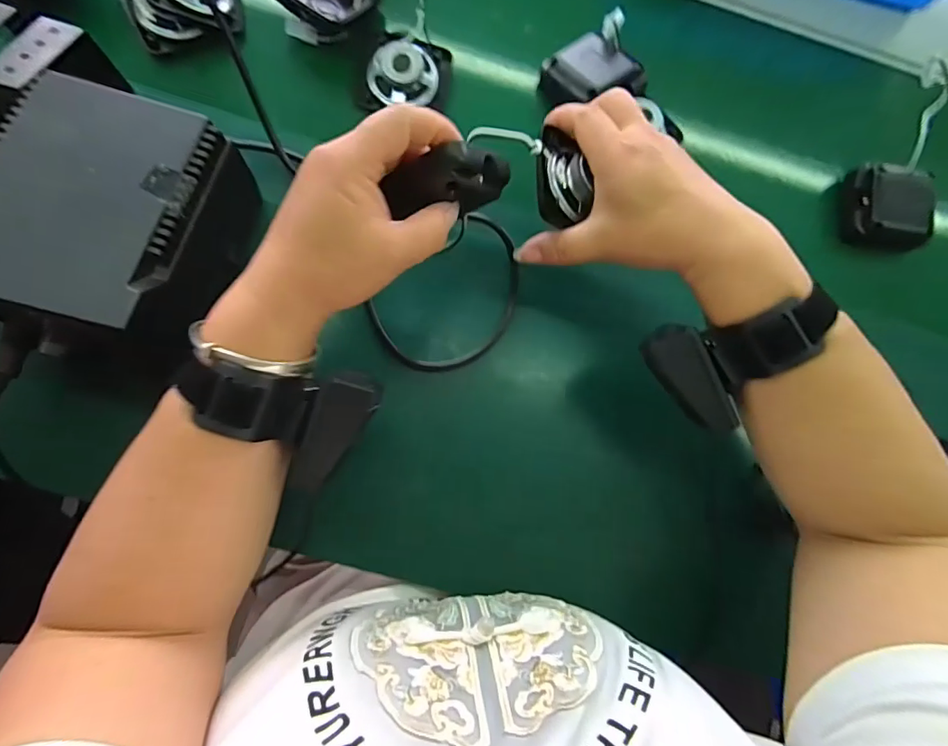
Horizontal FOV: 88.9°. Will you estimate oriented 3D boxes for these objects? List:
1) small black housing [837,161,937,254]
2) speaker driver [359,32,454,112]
[{"bbox_3d":[0.350,-0.141,0.407,0.059,0.035,0.066,5,83,-6],"label":"small black housing"},{"bbox_3d":[-0.055,-0.240,0.391,0.069,0.031,0.055,6,83,-6],"label":"speaker driver"}]

